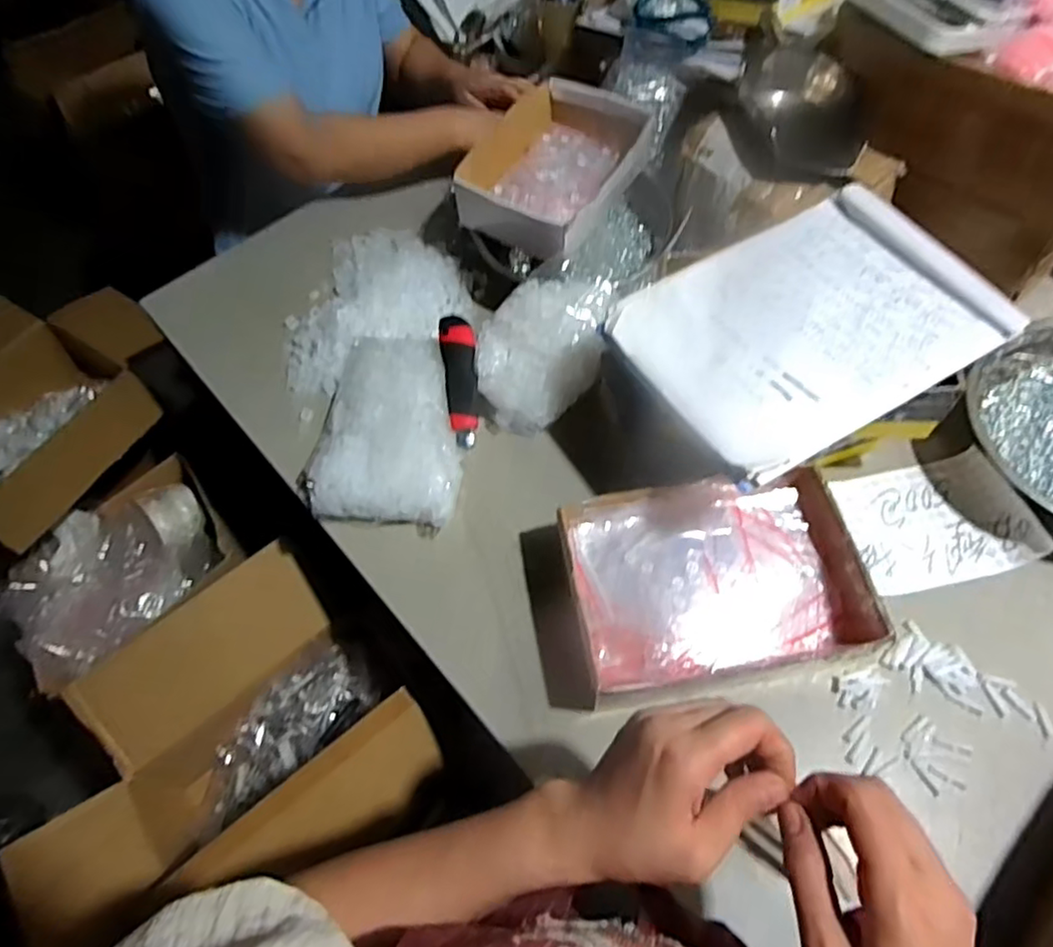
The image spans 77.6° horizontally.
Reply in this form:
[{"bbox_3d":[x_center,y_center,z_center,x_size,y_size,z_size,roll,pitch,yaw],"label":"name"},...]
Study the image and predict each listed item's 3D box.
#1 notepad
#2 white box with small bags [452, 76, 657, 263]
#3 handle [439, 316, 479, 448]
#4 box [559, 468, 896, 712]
[{"bbox_3d":[0.248,-0.137,0.582,0.301,0.013,0.222,-27,62,-11],"label":"notepad"},{"bbox_3d":[0.034,-0.378,0.810,0.189,0.070,0.241,28,66,19],"label":"white box with small bags"},{"bbox_3d":[-0.070,-0.099,0.715,0.037,0.030,0.152,-7,74,0],"label":"handle"},{"bbox_3d":[0.170,0.101,0.600,0.250,0.066,0.182,-9,60,-1],"label":"box"}]

